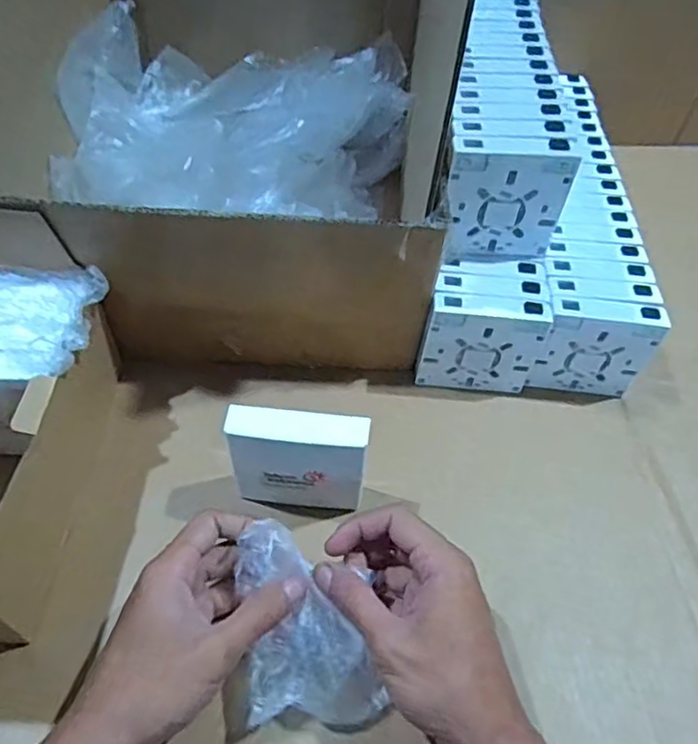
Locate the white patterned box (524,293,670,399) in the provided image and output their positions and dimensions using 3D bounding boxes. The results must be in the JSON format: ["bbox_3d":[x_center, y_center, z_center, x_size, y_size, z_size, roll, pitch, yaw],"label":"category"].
[{"bbox_3d":[0.187,-0.019,0.477,0.084,0.084,0.025,6,53,0],"label":"white patterned box"}]

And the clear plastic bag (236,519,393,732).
[{"bbox_3d":[-0.025,0.143,0.349,0.082,0.050,0.103,-5,54,-9],"label":"clear plastic bag"}]

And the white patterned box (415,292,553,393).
[{"bbox_3d":[0.101,-0.021,0.472,0.088,0.083,0.023,4,53,-2],"label":"white patterned box"}]

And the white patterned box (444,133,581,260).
[{"bbox_3d":[0.111,-0.125,0.444,0.085,0.086,0.025,0,53,-5],"label":"white patterned box"}]

